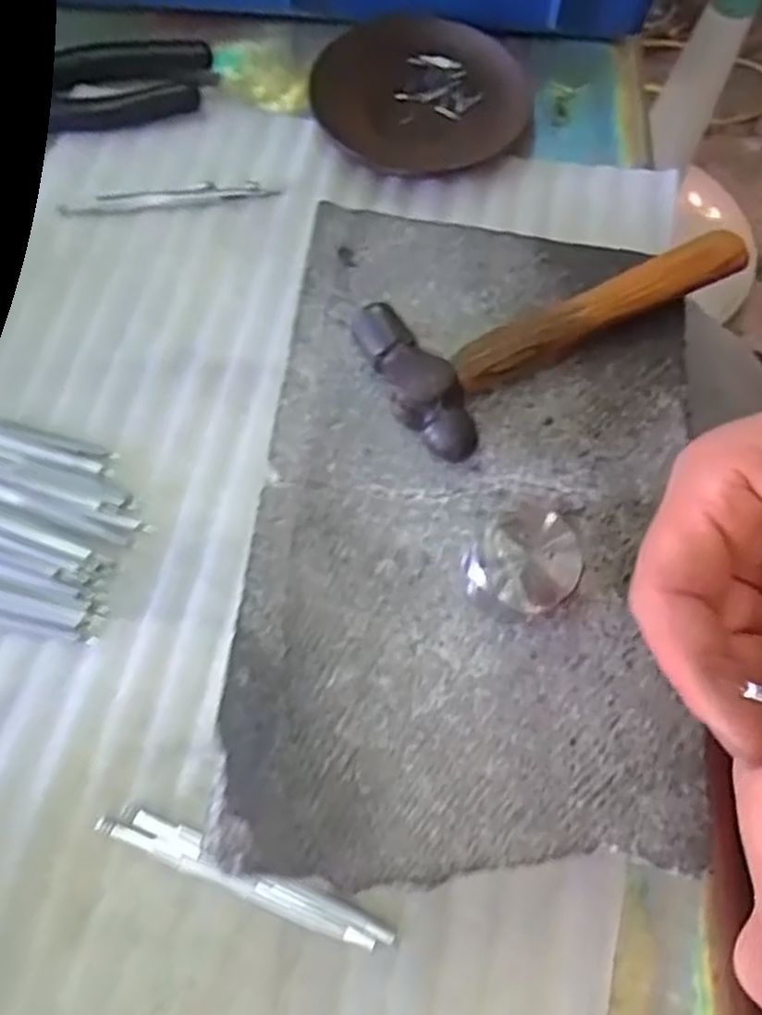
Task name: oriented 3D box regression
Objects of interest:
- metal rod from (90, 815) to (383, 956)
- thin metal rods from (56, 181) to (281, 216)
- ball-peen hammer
[{"bbox_3d":[-0.051,0.130,0.253,0.103,0.007,0.005,21,69,6],"label":"metal rod"},{"bbox_3d":[-0.107,-0.157,0.368,0.105,0.004,0.012,-8,69,-5],"label":"thin metal rods"},{"bbox_3d":[0.063,-0.079,0.274,0.150,0.022,0.063,-35,73,-15],"label":"ball-peen hammer"}]

